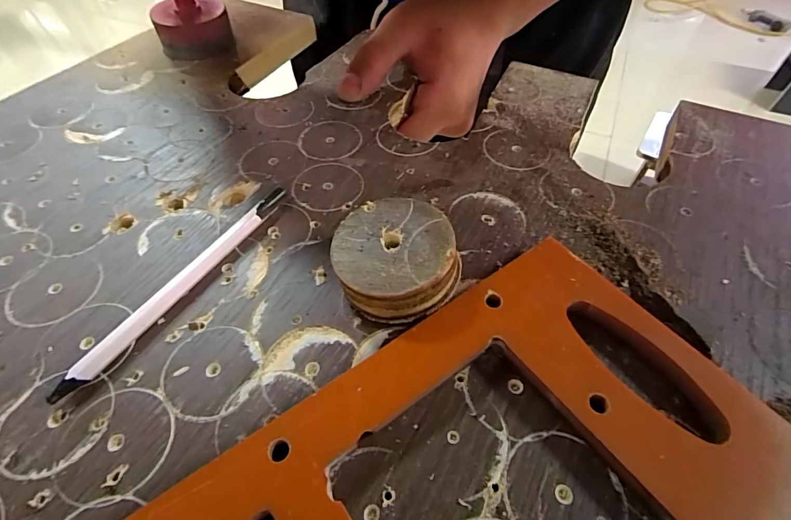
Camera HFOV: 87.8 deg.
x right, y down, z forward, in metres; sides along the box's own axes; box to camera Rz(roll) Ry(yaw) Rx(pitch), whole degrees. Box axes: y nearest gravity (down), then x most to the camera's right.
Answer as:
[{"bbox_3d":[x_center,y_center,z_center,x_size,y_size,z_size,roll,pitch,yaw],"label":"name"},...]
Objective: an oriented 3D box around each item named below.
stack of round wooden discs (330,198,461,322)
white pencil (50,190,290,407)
[{"bbox_3d":[-0.001,-0.001,0.157,0.043,0.020,0.046,-11,54,-9],"label":"stack of round wooden discs"},{"bbox_3d":[-0.083,0.007,0.164,0.007,0.009,0.111,25,57,17],"label":"white pencil"}]

